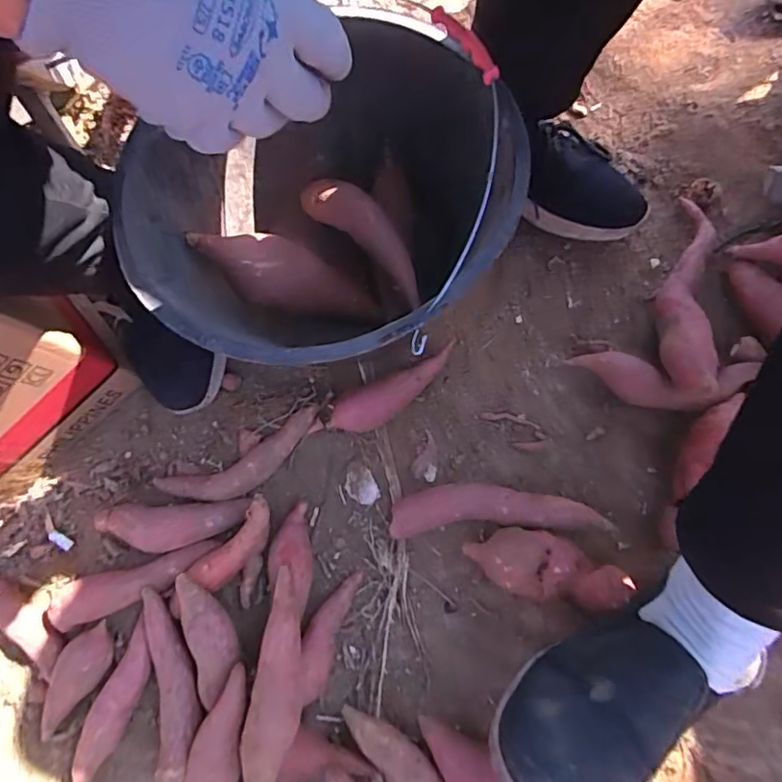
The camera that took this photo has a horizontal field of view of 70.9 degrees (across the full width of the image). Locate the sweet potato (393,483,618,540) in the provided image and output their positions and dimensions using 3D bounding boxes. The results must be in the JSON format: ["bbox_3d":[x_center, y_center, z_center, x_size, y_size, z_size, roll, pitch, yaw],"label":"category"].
[{"bbox_3d":[0.091,0.103,0.484,0.179,0.047,0.043,-2,72,0],"label":"sweet potato"}]

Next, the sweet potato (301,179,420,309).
[{"bbox_3d":[-0.028,-0.151,0.510,0.034,0.045,0.195,-37,60,-11],"label":"sweet potato"}]

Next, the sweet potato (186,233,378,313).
[{"bbox_3d":[-0.097,-0.105,0.513,0.172,0.047,0.057,17,71,-24],"label":"sweet potato"}]

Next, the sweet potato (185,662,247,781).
[{"bbox_3d":[-0.139,0.294,0.431,0.039,0.032,0.145,16,88,5],"label":"sweet potato"}]

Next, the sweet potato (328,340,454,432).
[{"bbox_3d":[0.003,0.001,0.522,0.131,0.041,0.045,-25,74,-8],"label":"sweet potato"}]

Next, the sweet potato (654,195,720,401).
[{"bbox_3d":[0.276,-0.087,0.513,0.039,0.037,0.232,16,60,5],"label":"sweet potato"}]

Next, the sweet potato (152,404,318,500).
[{"bbox_3d":[-0.138,0.071,0.520,0.160,0.028,0.047,-25,74,-8],"label":"sweet potato"}]

